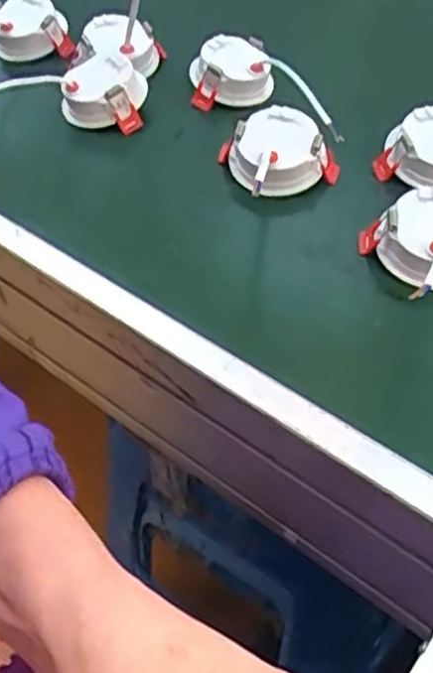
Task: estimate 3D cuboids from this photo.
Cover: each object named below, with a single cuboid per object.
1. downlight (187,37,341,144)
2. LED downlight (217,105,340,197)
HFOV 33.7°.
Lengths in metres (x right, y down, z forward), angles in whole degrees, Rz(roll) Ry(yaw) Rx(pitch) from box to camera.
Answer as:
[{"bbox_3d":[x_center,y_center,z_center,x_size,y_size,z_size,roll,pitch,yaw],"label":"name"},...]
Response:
[{"bbox_3d":[0.045,-0.207,0.593,0.155,0.032,0.072,26,54,21],"label":"downlight"},{"bbox_3d":[0.045,-0.137,0.527,0.063,0.040,0.068,-24,54,-20],"label":"LED downlight"}]

